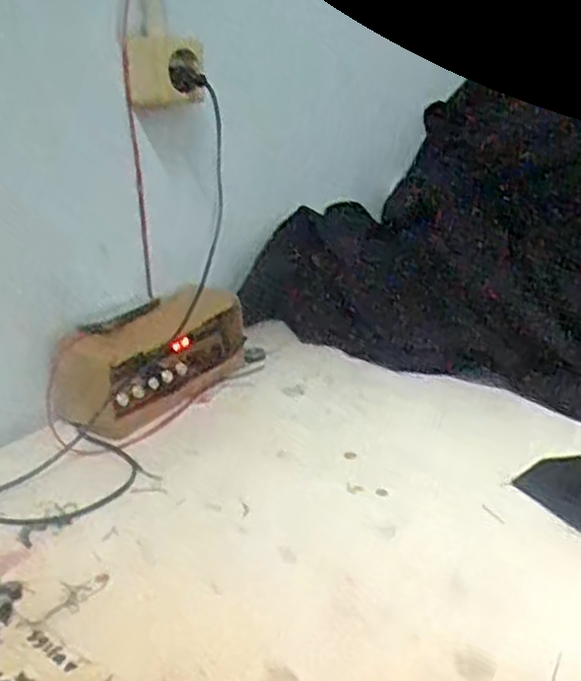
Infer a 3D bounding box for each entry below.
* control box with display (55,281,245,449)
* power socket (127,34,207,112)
[{"bbox_3d":[-0.121,0.016,0.736,0.062,0.093,0.213,17,32,40],"label":"control box with display"},{"bbox_3d":[-0.112,-0.244,0.708,0.062,0.058,0.036,-24,30,-37],"label":"power socket"}]

